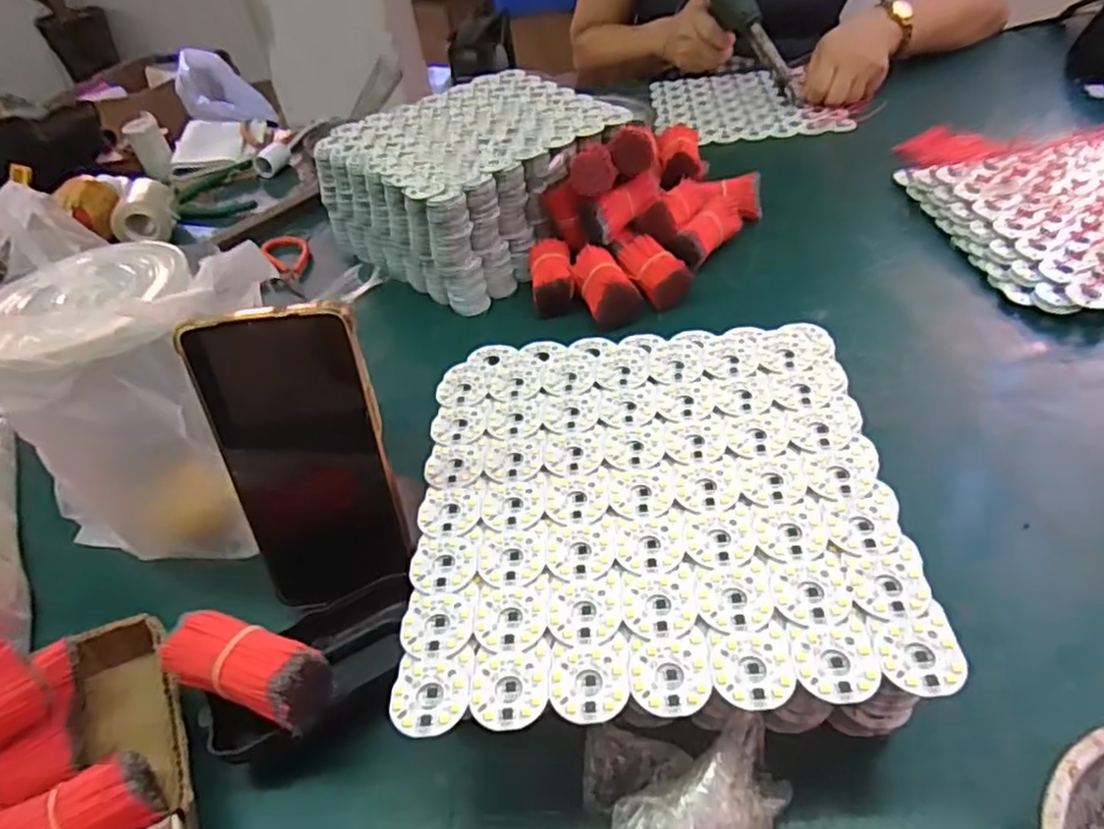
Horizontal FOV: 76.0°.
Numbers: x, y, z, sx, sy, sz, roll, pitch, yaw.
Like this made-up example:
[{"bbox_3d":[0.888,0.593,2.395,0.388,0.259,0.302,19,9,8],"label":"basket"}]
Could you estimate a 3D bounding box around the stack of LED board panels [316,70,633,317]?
[{"bbox_3d":[-0.070,-0.215,0.657,0.228,0.100,0.222,-29,46,-22],"label":"stack of LED board panels"}]

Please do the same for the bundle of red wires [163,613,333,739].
[{"bbox_3d":[-0.134,0.111,0.312,0.074,0.024,0.032,13,46,21],"label":"bundle of red wires"}]

